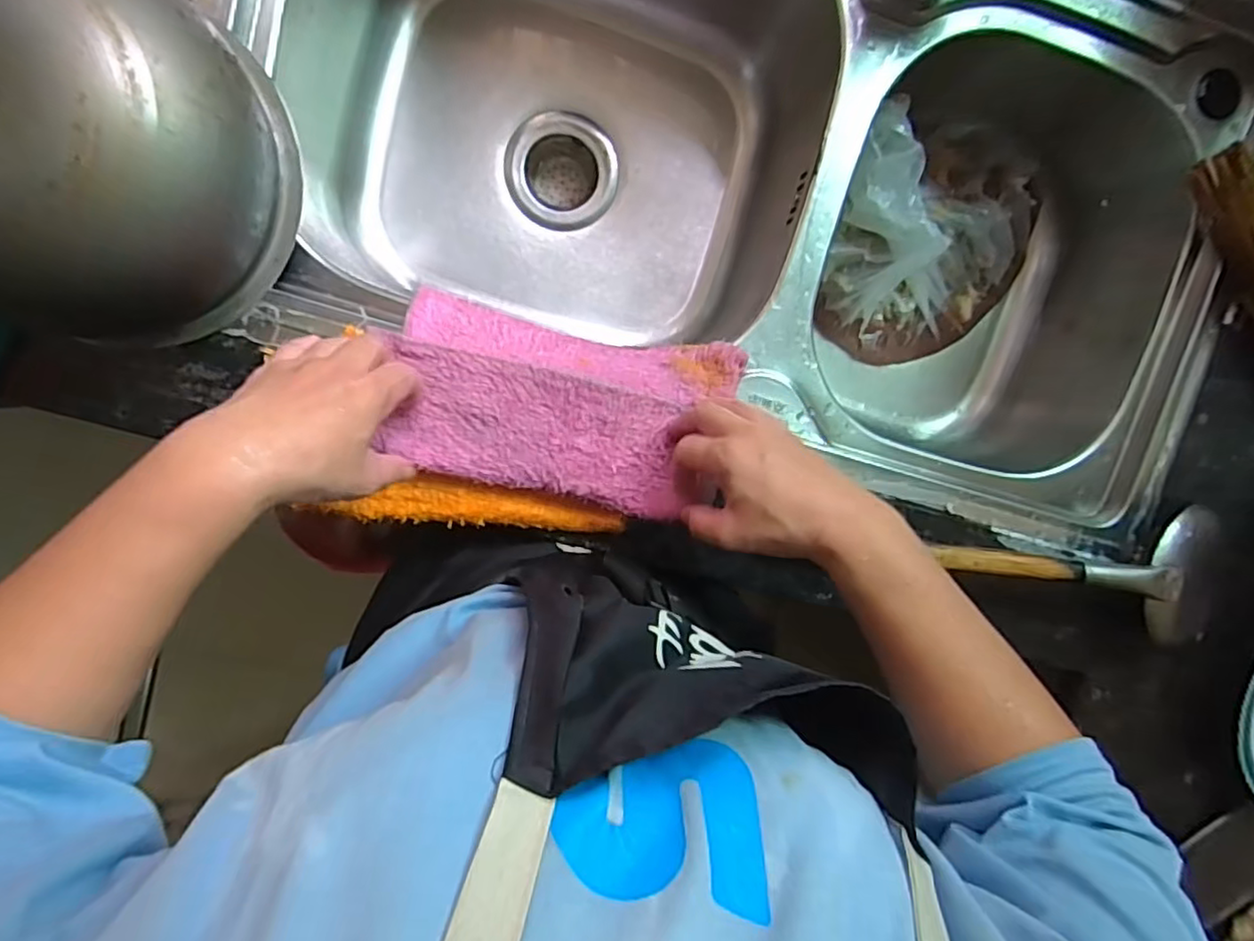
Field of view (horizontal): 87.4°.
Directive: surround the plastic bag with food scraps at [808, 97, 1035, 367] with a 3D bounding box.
[{"bbox_3d":[0.294,-0.213,0.622,0.190,0.092,0.209,3,98,-6],"label":"plastic bag with food scraps"}]

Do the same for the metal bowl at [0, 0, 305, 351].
[{"bbox_3d":[-0.310,-0.177,0.374,0.176,0.132,0.197,8,97,-6],"label":"metal bowl"}]

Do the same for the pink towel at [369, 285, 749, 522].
[{"bbox_3d":[-0.044,-0.047,0.482,0.240,0.050,0.125,10,97,-7],"label":"pink towel"}]

